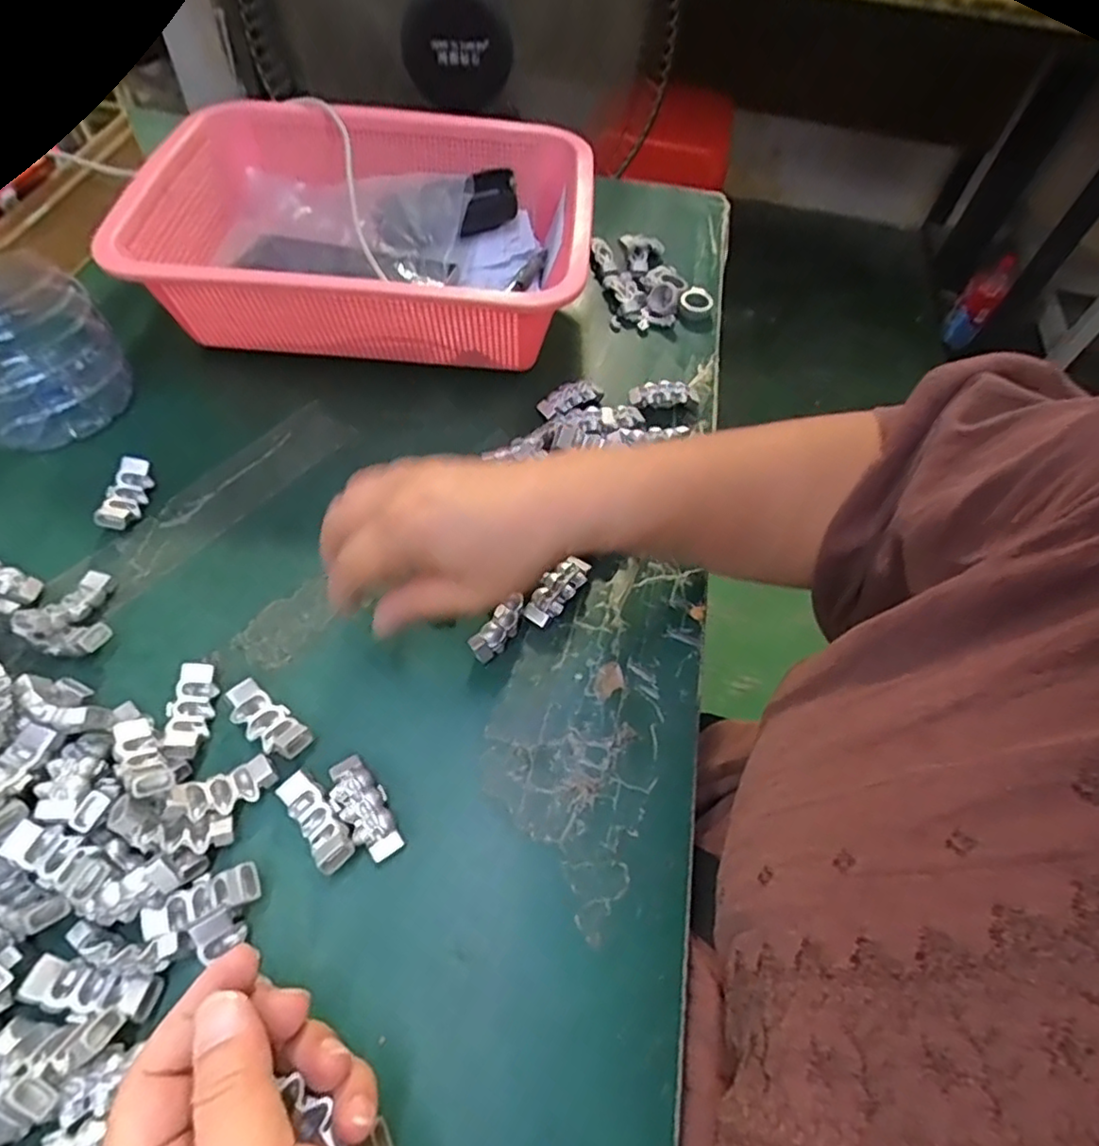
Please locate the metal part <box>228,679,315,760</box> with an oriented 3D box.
[{"bbox_3d":[-0.135,0.072,0.311,0.045,0.016,0.020,32,60,16],"label":"metal part"}]

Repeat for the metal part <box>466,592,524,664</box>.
[{"bbox_3d":[-0.026,0.029,0.344,0.012,0.018,0.039,34,61,18],"label":"metal part"}]

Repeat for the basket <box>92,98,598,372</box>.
[{"bbox_3d":[-0.123,-0.240,0.472,0.291,0.097,0.215,3,56,-2],"label":"basket"}]

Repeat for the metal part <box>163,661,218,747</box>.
[{"bbox_3d":[-0.175,0.065,0.314,0.017,0.011,0.043,-3,57,-6],"label":"metal part"}]

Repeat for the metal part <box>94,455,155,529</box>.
[{"bbox_3d":[-0.250,-0.045,0.379,0.017,0.019,0.046,3,56,-2],"label":"metal part"}]

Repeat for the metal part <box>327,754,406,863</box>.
[{"bbox_3d":[-0.084,0.106,0.293,0.021,0.013,0.048,-33,64,-23],"label":"metal part"}]

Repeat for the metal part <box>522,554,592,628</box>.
[{"bbox_3d":[0.005,0.010,0.360,0.018,0.016,0.045,33,61,17],"label":"metal part"}]

